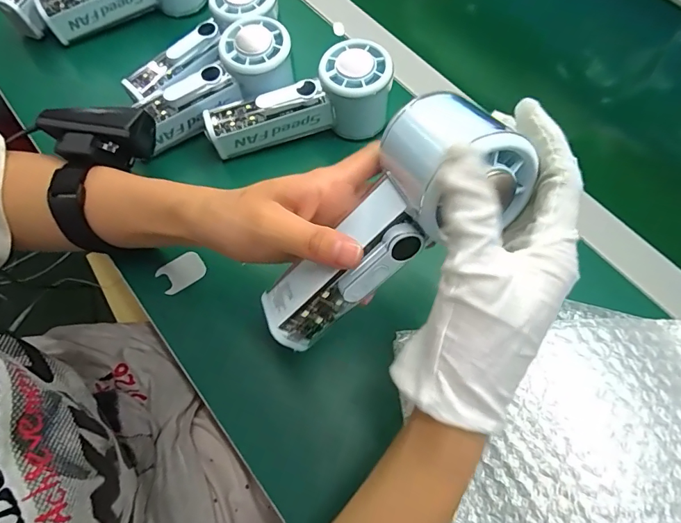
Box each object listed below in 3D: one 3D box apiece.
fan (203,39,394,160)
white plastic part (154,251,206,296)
[{"bbox_3d":[-0.035,-0.132,0.344,0.145,0.061,0.050,-9,67,-7],"label":"fan"},{"bbox_3d":[-0.121,0.007,0.317,0.034,0.004,0.023,-35,72,-16],"label":"white plastic part"}]

